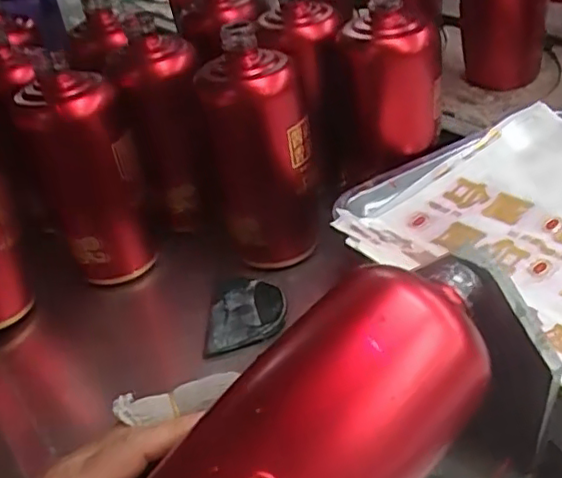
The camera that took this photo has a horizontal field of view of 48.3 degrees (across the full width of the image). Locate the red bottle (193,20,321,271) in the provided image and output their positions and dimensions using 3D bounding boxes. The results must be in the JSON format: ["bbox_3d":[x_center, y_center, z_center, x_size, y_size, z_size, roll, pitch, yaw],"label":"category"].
[{"bbox_3d":[-0.017,-0.066,0.495,0.080,0.179,0.064,-10,34,0],"label":"red bottle"}]

